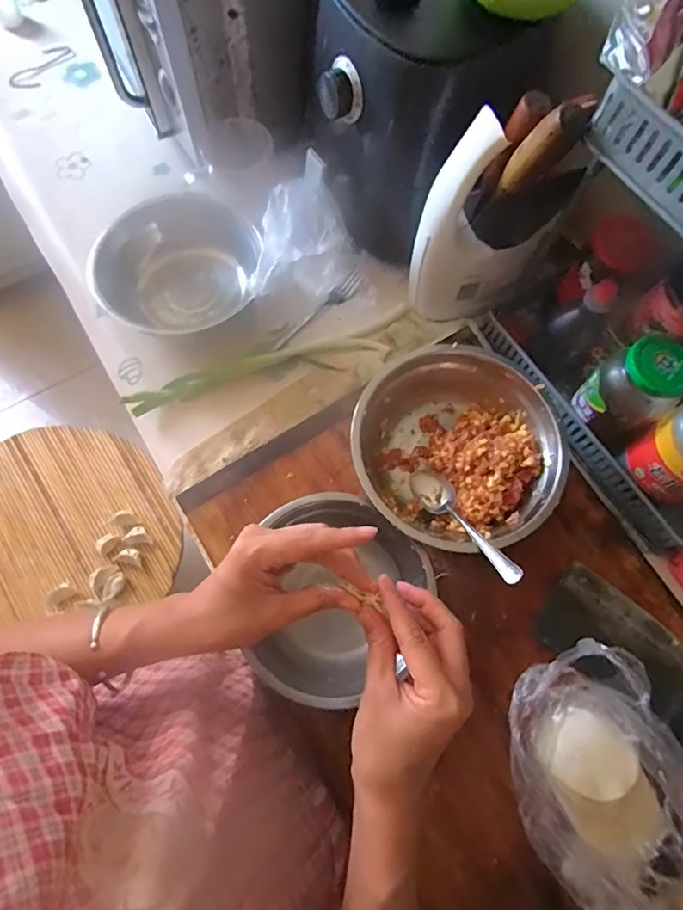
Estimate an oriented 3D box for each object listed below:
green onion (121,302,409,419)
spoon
[{"bbox_3d":[-0.080,-0.113,0.597,0.358,0.015,0.056,-18,72,-8],"label":"green onion"},{"bbox_3d":[0.118,0.063,0.478,0.034,0.016,0.140,-30,47,-12],"label":"spoon"}]

